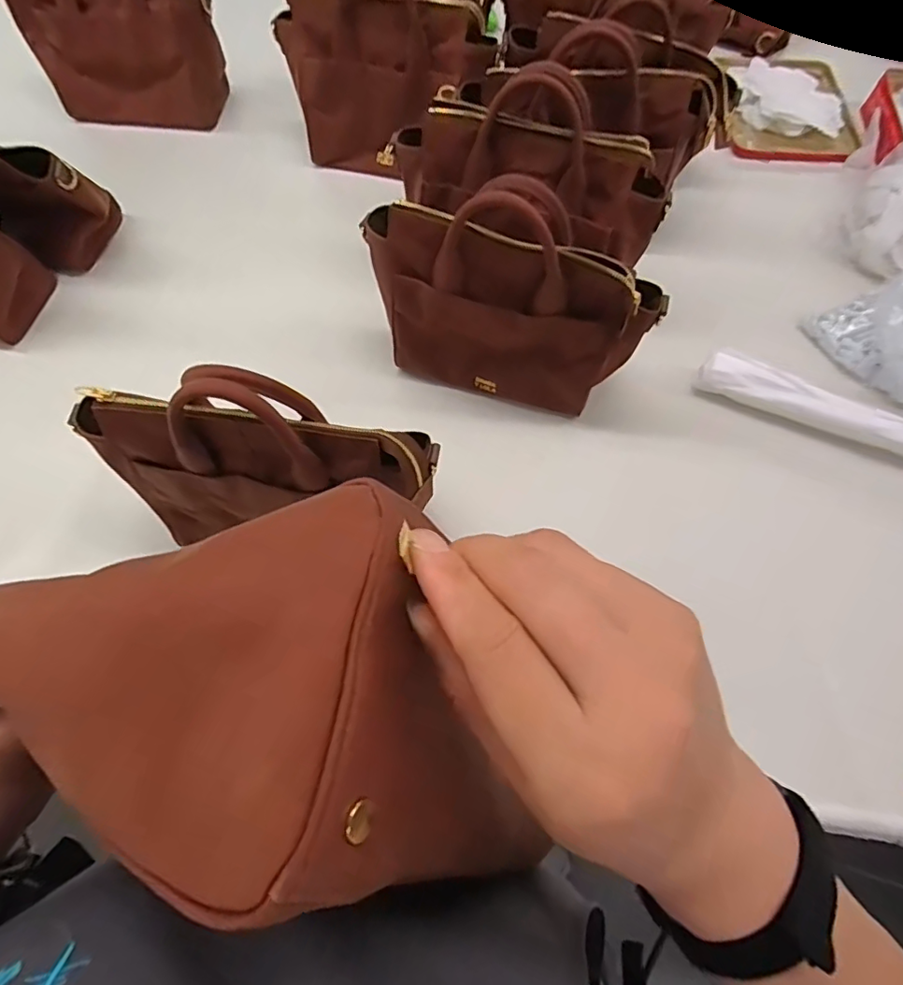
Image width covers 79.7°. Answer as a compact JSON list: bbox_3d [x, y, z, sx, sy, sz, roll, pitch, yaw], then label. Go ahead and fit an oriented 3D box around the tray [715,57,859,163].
[{"bbox_3d":[0.546,-0.643,0.897,0.209,0.040,0.253,5,66,2],"label":"tray"}]

